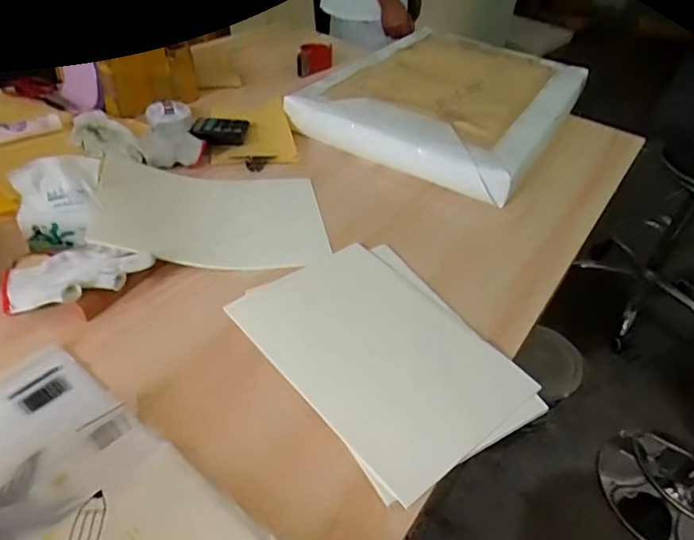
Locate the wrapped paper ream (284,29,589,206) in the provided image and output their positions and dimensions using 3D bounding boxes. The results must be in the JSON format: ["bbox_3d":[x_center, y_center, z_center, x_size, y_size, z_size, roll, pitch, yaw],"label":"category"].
[{"bbox_3d":[0.258,-0.447,1.315,0.539,0.135,0.683,27,45,21],"label":"wrapped paper ream"}]

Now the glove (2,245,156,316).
[{"bbox_3d":[-0.376,0.008,0.739,0.195,0.035,0.114,-17,46,-26],"label":"glove"}]

